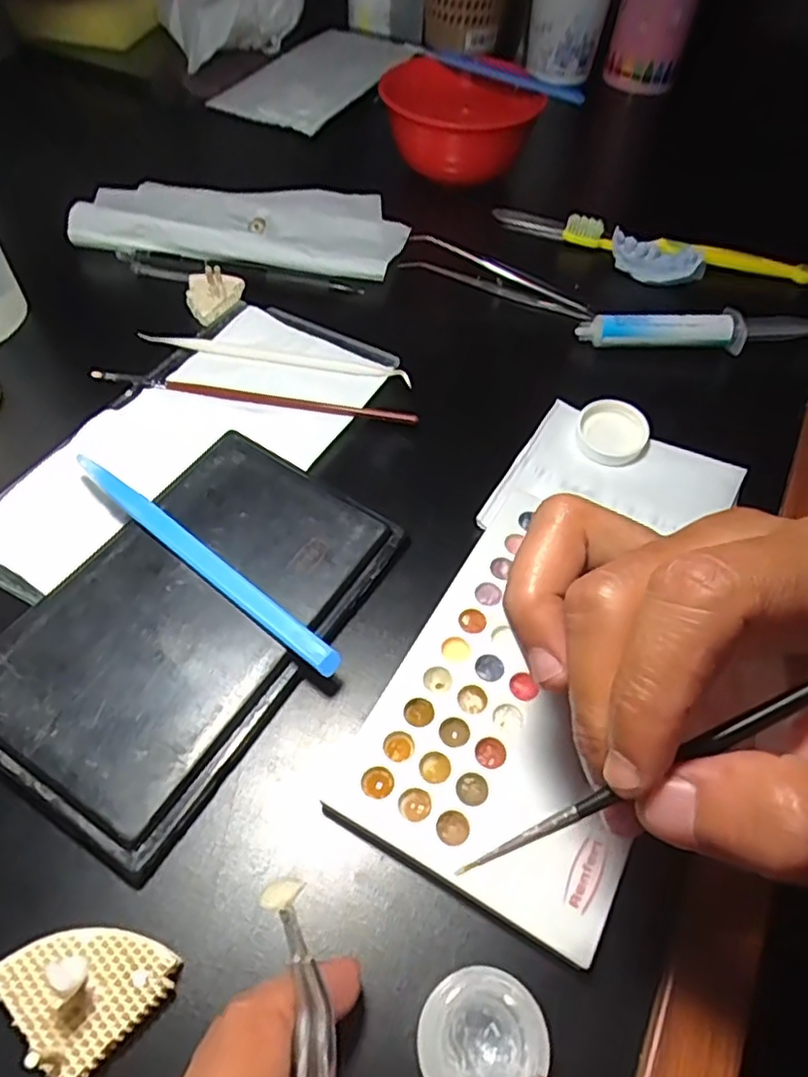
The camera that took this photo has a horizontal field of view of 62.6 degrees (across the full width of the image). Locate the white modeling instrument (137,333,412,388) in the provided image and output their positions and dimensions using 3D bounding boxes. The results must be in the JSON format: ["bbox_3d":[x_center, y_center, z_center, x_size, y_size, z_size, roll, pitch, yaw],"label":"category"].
[{"bbox_3d":[-0.067,-0.094,0.340,0.141,0.006,0.009,10,55,2],"label":"white modeling instrument"}]

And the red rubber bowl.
[{"bbox_3d":[0.037,-0.286,0.459,0.103,0.061,0.109,3,52,-3],"label":"red rubber bowl"}]

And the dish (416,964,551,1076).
[{"bbox_3d":[0.020,0.131,0.174,0.032,0.014,0.030,3,52,-3],"label":"dish"}]

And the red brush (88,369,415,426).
[{"bbox_3d":[-0.073,-0.071,0.322,0.160,0.007,0.007,10,52,2],"label":"red brush"}]

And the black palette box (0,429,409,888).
[{"bbox_3d":[-0.077,0.025,0.244,0.090,0.011,0.151,29,55,16],"label":"black palette box"}]

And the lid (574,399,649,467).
[{"bbox_3d":[0.099,-0.051,0.315,0.032,0.012,0.032,2,55,-3],"label":"lid"}]

